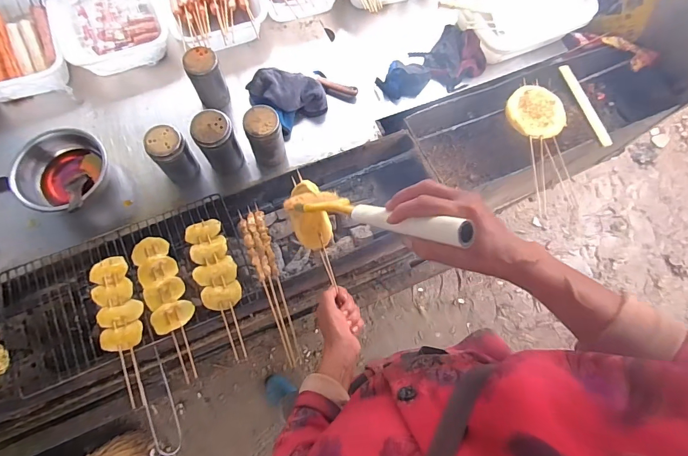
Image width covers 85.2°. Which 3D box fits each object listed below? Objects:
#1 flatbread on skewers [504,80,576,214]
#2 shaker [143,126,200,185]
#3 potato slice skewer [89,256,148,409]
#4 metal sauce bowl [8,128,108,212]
[{"bbox_3d":[0.411,-0.173,0.766,0.119,0.033,0.267,-14,74,-5],"label":"flatbread on skewers"},{"bbox_3d":[-0.314,-0.133,0.695,0.069,0.108,0.074,0,73,-1],"label":"shaker"},{"bbox_3d":[-0.367,0.167,0.614,0.058,0.027,0.241,-15,74,-5],"label":"potato slice skewer"},{"bbox_3d":[-0.518,-0.088,0.690,0.141,0.089,0.153,-6,73,-3],"label":"metal sauce bowl"}]

